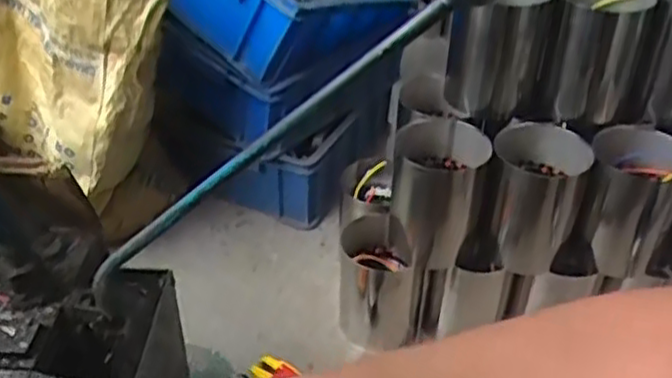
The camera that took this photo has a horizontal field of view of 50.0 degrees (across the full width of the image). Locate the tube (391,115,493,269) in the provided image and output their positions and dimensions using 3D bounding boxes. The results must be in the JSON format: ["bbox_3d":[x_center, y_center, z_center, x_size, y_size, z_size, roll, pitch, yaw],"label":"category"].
[{"bbox_3d":[0.136,-0.001,0.976,0.117,0.171,0.131,6,38,6],"label":"tube"}]

